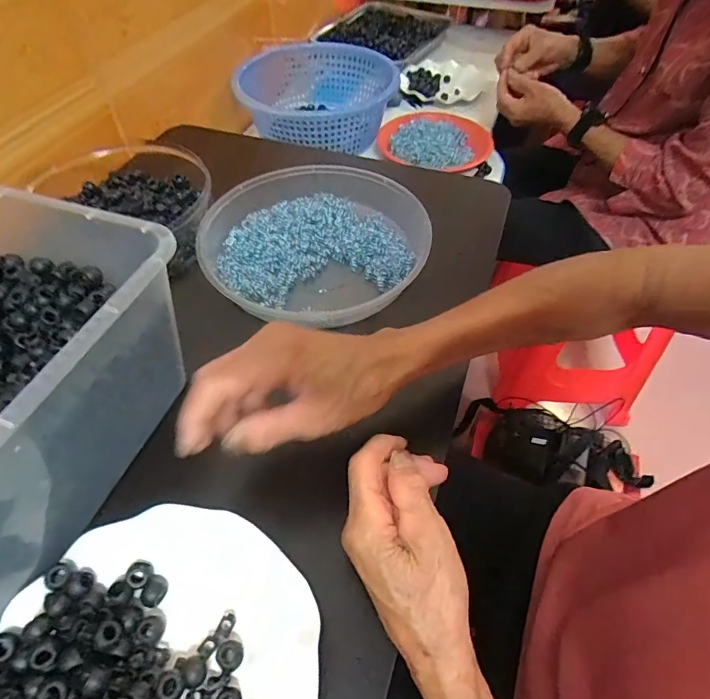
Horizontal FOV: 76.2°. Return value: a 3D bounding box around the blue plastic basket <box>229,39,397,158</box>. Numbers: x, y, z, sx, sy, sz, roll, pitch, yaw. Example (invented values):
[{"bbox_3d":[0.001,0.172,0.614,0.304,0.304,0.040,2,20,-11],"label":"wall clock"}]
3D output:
[{"bbox_3d":[-0.074,-0.441,0.800,0.251,0.096,0.270,0,53,0],"label":"blue plastic basket"}]

